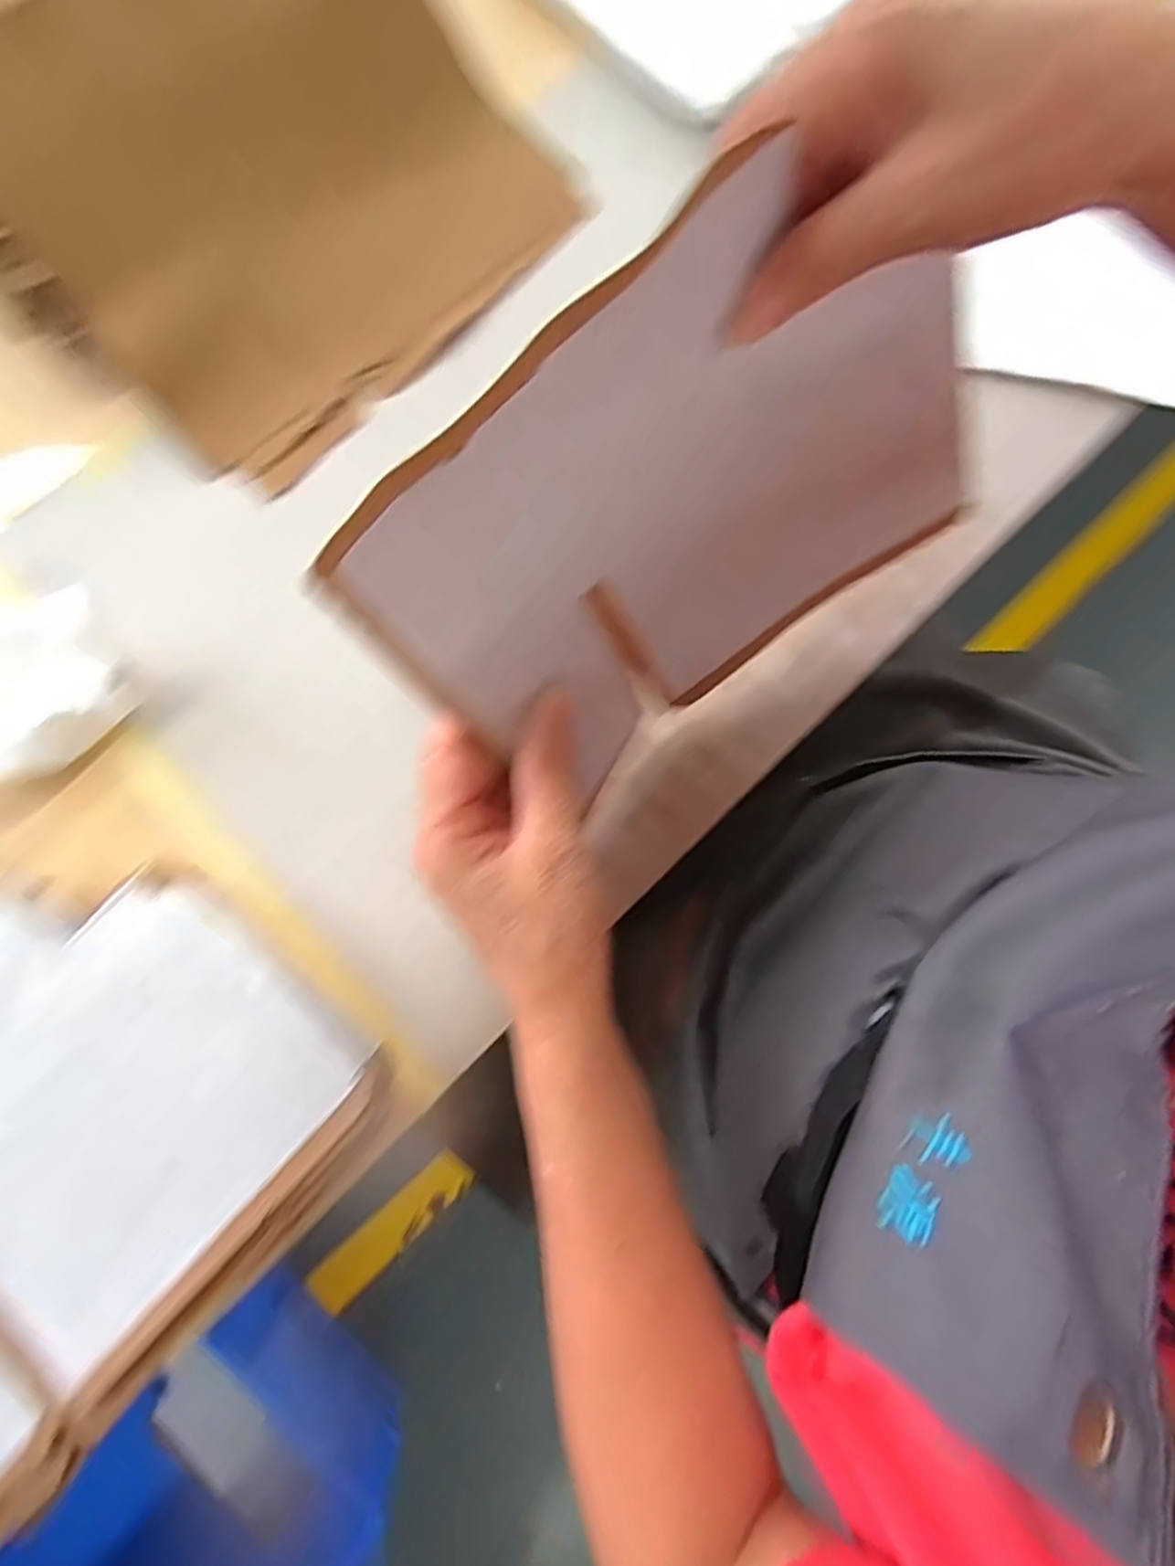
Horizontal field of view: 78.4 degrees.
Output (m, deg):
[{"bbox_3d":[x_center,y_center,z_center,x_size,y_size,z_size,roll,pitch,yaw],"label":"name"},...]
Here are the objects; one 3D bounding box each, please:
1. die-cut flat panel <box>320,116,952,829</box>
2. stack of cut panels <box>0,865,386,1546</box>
[{"bbox_3d":[0.041,-0.102,0.277,0.230,0.184,0.026,-40,56,2],"label":"die-cut flat panel"},{"bbox_3d":[-0.241,0.158,0.315,0.205,0.043,0.248,41,83,4],"label":"stack of cut panels"}]

